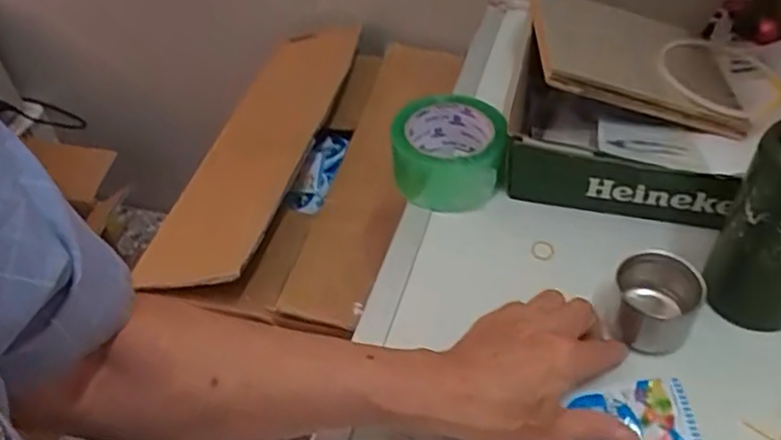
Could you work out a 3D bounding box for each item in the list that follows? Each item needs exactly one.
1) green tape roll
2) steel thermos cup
[{"bbox_3d":[0.055,-0.066,0.608,0.100,0.069,0.096,-3,45,3],"label":"green tape roll"},{"bbox_3d":[0.195,0.060,0.487,0.059,0.044,0.059,-3,45,3],"label":"steel thermos cup"}]

